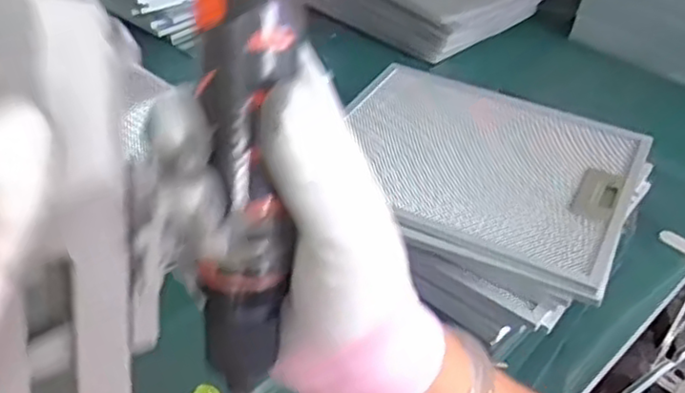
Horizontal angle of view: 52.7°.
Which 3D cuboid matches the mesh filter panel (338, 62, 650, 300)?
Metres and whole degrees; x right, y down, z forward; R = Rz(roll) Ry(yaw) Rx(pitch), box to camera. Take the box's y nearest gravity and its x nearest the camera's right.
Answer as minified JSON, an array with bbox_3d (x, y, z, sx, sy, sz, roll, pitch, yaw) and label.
[{"bbox_3d":[0.152,-0.047,0.776,0.338,0.024,0.277,22,43,22],"label":"mesh filter panel"}]

